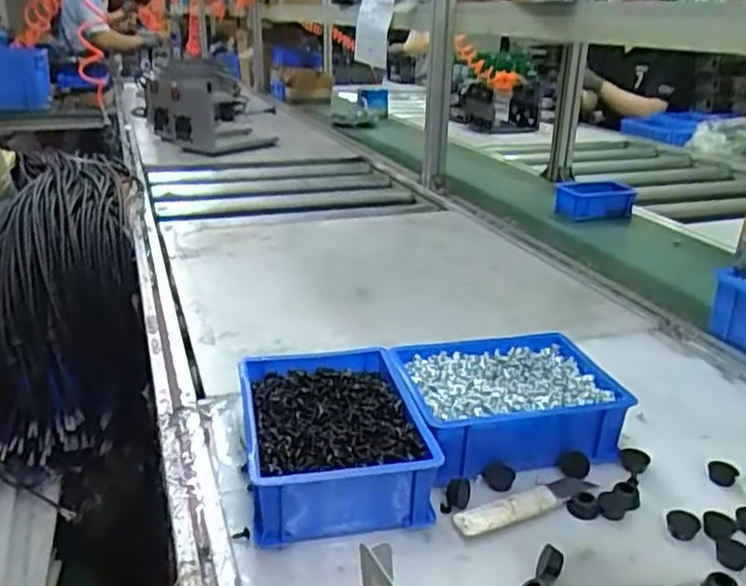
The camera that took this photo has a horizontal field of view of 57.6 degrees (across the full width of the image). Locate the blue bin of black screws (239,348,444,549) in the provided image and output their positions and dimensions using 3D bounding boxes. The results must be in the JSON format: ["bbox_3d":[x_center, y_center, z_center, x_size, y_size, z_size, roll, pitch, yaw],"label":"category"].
[{"bbox_3d":[-0.036,0.124,0.588,0.146,0.064,0.198,-4,22,-12],"label":"blue bin of black screws"}]

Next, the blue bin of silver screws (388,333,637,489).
[{"bbox_3d":[0.125,0.105,0.649,0.192,0.065,0.151,-5,22,-14],"label":"blue bin of silver screws"}]

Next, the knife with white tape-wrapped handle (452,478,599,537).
[{"bbox_3d":[0.126,0.170,0.554,0.130,0.010,0.028,-11,24,-26],"label":"knife with white tape-wrapped handle"}]

